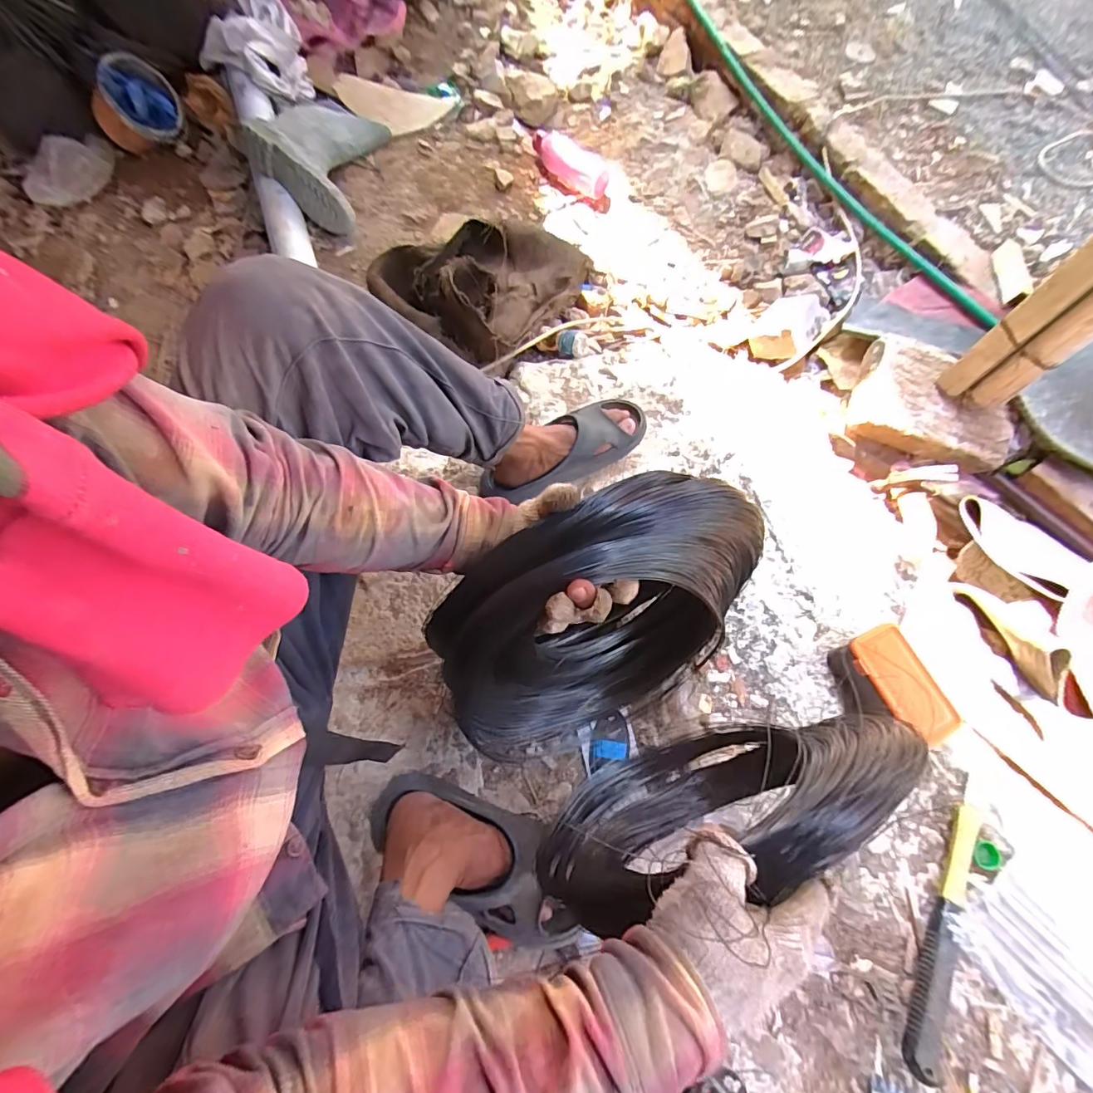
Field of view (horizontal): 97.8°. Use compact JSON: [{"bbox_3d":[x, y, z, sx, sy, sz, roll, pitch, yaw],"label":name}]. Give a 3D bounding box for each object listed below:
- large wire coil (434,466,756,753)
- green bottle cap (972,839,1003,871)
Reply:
[{"bbox_3d":[0.057,0.078,0.517,0.334,0.341,0.120,-19,48,-7],"label":"large wire coil"},{"bbox_3d":[0.543,0.380,0.586,0.027,0.010,0.031,28,71,10],"label":"green bottle cap"}]

